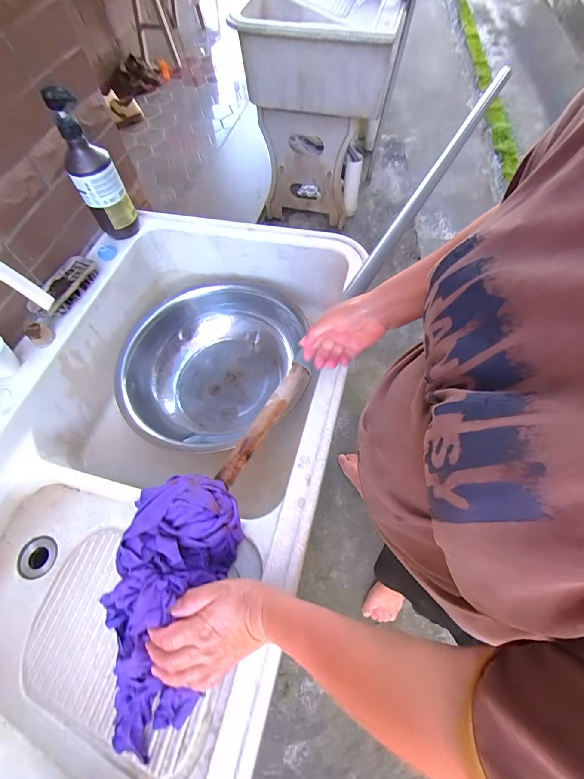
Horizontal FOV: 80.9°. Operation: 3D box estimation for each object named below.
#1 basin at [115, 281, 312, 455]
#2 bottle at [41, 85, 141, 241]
[{"bbox_3d":[-0.184,-0.064,0.773,0.313,0.132,0.398,33,69,17],"label":"basin"},{"bbox_3d":[-0.373,-0.408,0.645,0.082,0.248,0.060,-29,66,-12],"label":"bottle"}]

